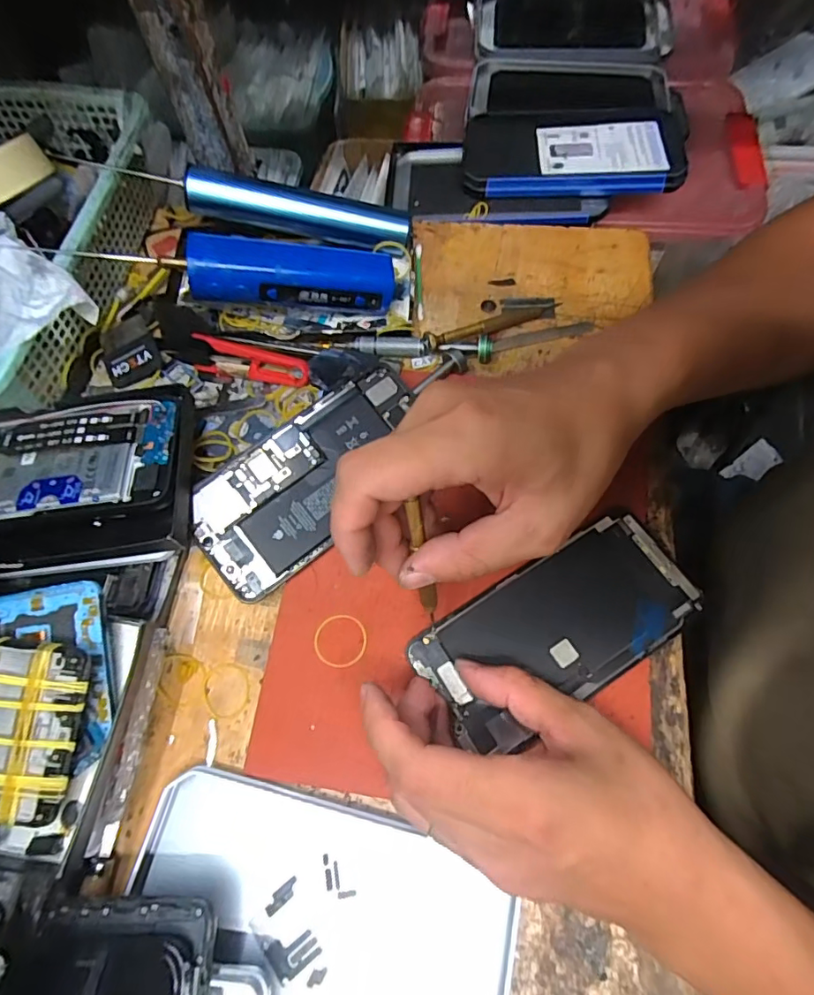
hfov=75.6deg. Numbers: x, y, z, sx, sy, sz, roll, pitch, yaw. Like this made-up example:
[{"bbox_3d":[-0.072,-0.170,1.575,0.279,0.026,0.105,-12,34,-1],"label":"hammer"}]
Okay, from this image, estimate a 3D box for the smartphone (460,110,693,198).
[{"bbox_3d":[0.137,-0.292,0.441,0.175,0.015,0.099,3,67,4],"label":"smartphone"}]

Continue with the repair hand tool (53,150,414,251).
[{"bbox_3d":[-0.109,-0.207,0.365,0.225,0.023,0.021,6,67,-12],"label":"repair hand tool"}]

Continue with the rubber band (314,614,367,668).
[{"bbox_3d":[-0.037,0.079,0.289,0.029,0.004,0.028,-1,67,2],"label":"rubber band"}]

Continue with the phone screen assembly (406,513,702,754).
[{"bbox_3d":[0.083,0.070,0.286,0.151,0.006,0.074,-26,68,-8],"label":"phone screen assembly"}]

